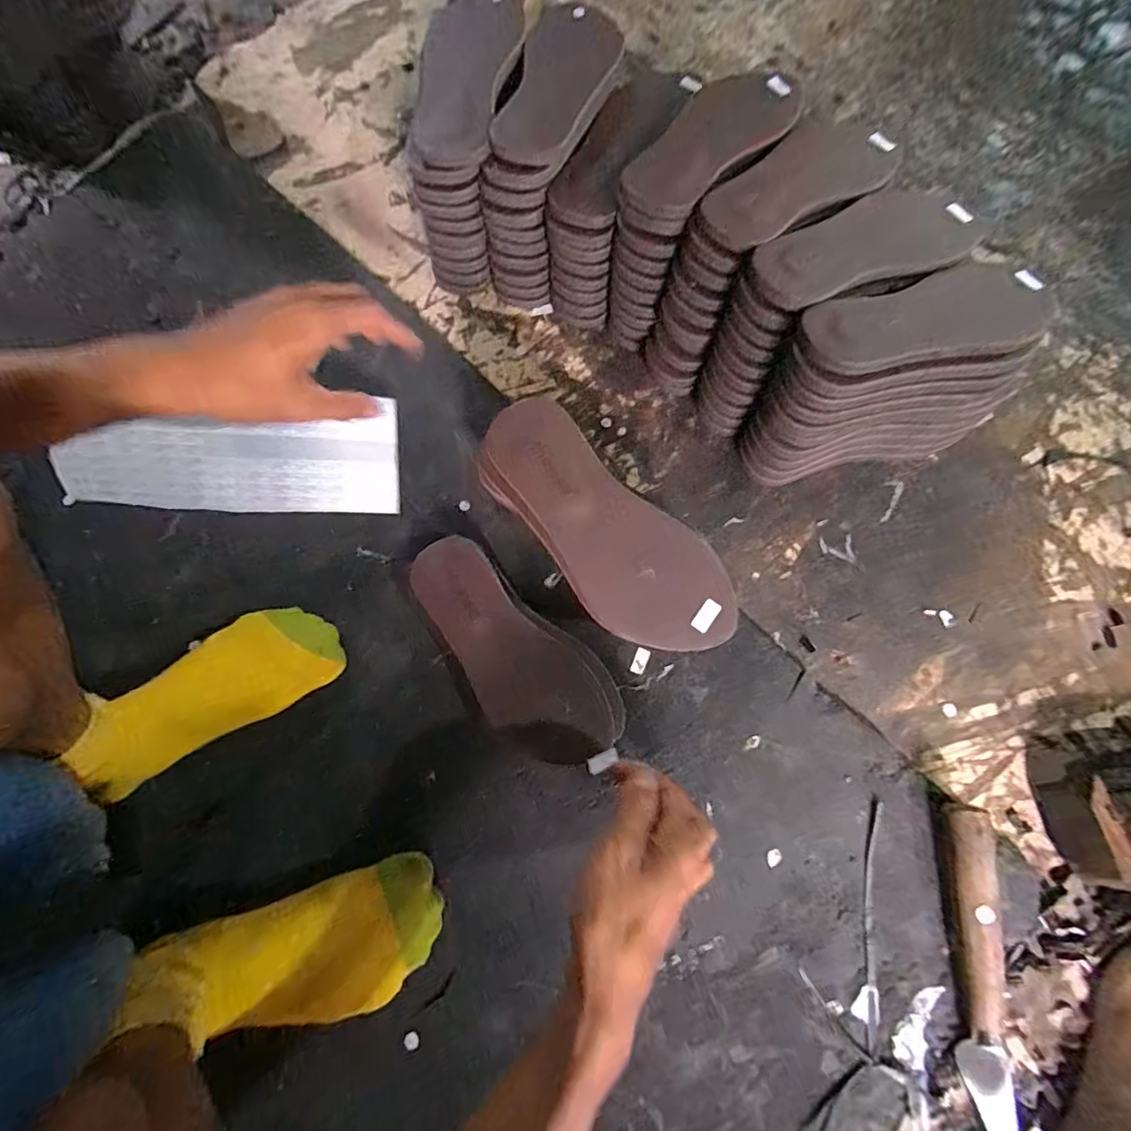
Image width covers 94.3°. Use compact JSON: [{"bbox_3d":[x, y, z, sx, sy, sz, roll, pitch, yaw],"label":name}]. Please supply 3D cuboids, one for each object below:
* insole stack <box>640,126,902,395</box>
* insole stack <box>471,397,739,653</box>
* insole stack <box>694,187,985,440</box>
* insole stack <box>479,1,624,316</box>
[{"bbox_3d":[0.200,-0.316,0.535,0.272,0.163,0.090,-43,78,-10],"label":"insole stack"},{"bbox_3d":[0.028,-0.024,0.407,0.234,0.013,0.094,43,103,5],"label":"insole stack"},{"bbox_3d":[0.249,-0.250,0.517,0.254,0.162,0.090,-30,76,-7],"label":"insole stack"},{"bbox_3d":[-0.012,-0.431,0.574,0.076,0.155,0.236,22,76,7],"label":"insole stack"}]

